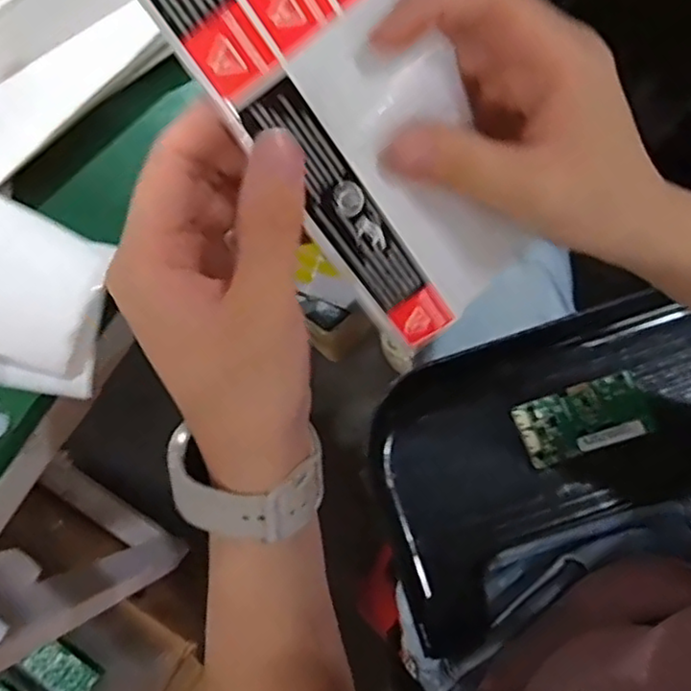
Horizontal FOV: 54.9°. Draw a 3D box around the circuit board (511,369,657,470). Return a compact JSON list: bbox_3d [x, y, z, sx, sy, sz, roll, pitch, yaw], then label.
[{"bbox_3d":[0.176,0.054,0.492,0.095,0.010,0.048,-18,80,-2],"label":"circuit board"}]

